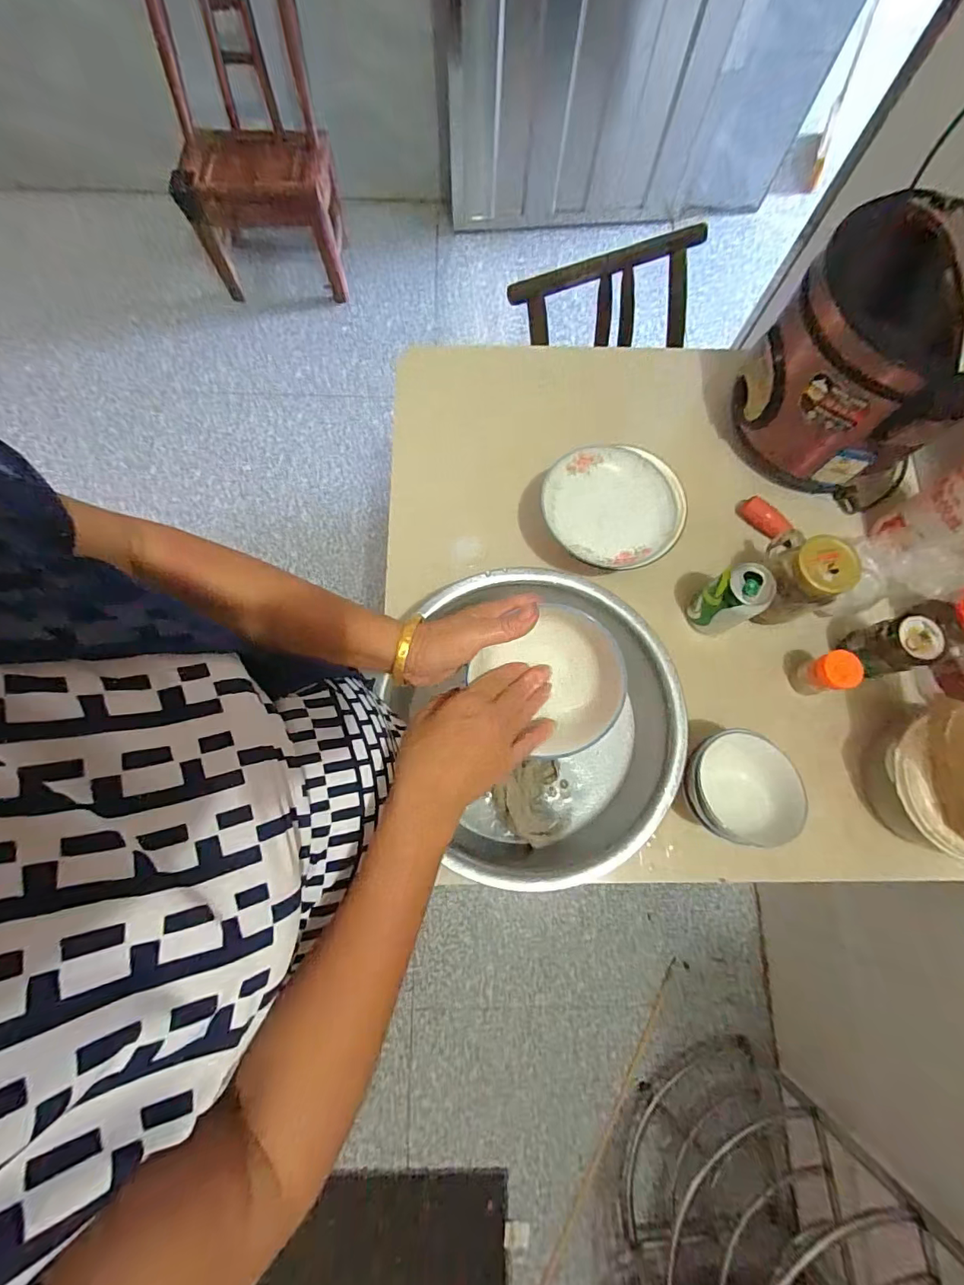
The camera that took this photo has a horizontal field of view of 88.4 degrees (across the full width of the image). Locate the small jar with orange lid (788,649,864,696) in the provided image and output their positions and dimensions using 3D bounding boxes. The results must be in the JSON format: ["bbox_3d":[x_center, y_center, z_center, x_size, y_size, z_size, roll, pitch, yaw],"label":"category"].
[{"bbox_3d":[0.436,0.041,0.633,0.048,0.073,0.046,0,75,-1],"label":"small jar with orange lid"}]

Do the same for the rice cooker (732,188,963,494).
[{"bbox_3d":[0.516,-0.380,0.657,0.245,0.249,0.277,39,78,8],"label":"rice cooker"}]

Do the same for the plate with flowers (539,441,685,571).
[{"bbox_3d":[0.176,-0.180,0.648,0.171,0.023,0.173,0,77,-1],"label":"plate with flowers"}]

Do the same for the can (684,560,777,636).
[{"bbox_3d":[0.318,-0.053,0.639,0.065,0.111,0.062,0,75,-1],"label":"can"}]

